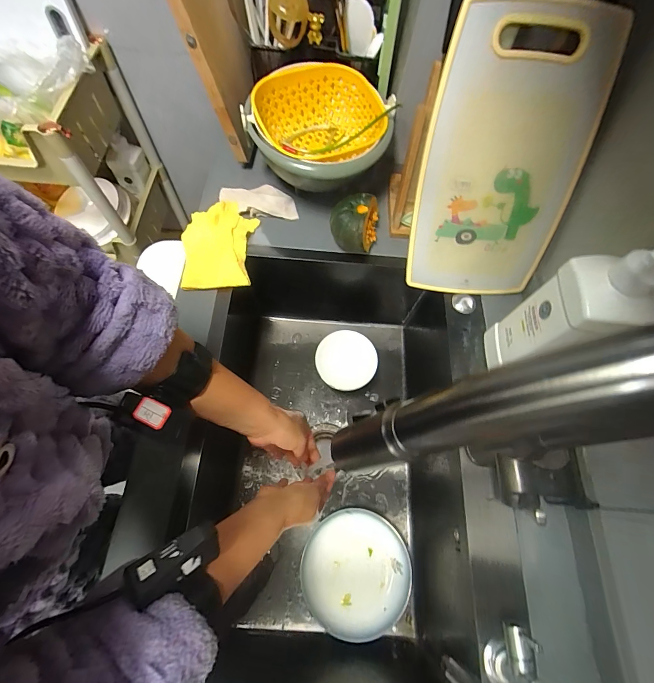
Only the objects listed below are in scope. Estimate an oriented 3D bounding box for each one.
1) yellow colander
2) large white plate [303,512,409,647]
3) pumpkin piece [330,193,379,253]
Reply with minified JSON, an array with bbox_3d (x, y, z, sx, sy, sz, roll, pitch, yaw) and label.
[{"bbox_3d":[-0.010,-0.360,0.571,0.225,0.095,0.225,0,66,1],"label":"yellow colander"},{"bbox_3d":[0.051,0.400,0.585,0.183,0.027,0.182,0,66,1],"label":"large white plate"},{"bbox_3d":[0.050,-0.207,0.585,0.080,0.074,0.093,28,69,13],"label":"pumpkin piece"}]

